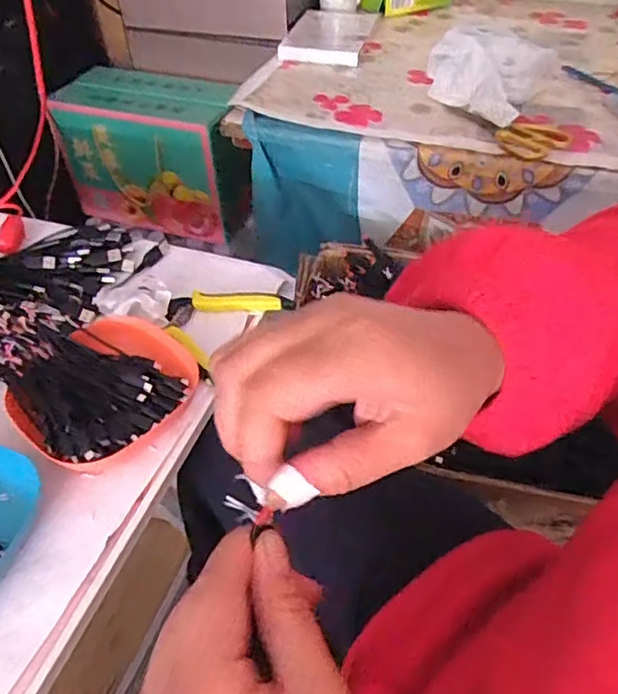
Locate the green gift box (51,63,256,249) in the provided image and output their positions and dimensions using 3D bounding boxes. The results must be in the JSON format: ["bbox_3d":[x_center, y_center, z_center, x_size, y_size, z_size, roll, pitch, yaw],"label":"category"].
[{"bbox_3d":[-0.275,-0.363,1.154,0.335,0.248,0.165,14,49,14],"label":"green gift box"}]

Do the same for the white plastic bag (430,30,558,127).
[{"bbox_3d":[0.240,-0.371,0.824,0.166,0.079,0.167,15,49,15],"label":"white plastic bag"}]

